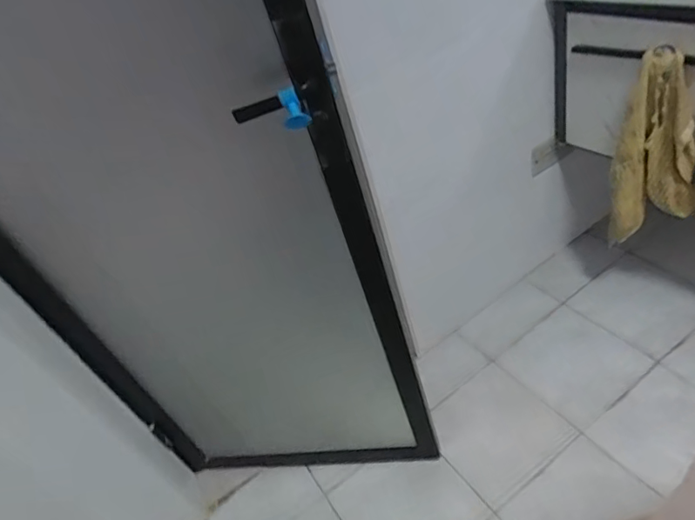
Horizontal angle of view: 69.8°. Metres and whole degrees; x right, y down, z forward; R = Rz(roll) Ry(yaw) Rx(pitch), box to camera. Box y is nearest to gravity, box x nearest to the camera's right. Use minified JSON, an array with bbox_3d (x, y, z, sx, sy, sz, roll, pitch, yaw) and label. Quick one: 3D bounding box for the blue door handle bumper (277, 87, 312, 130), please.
[{"bbox_3d":[-0.067,-0.186,0.604,0.031,0.027,0.049,-19,73,-17],"label":"blue door handle bumper"}]

